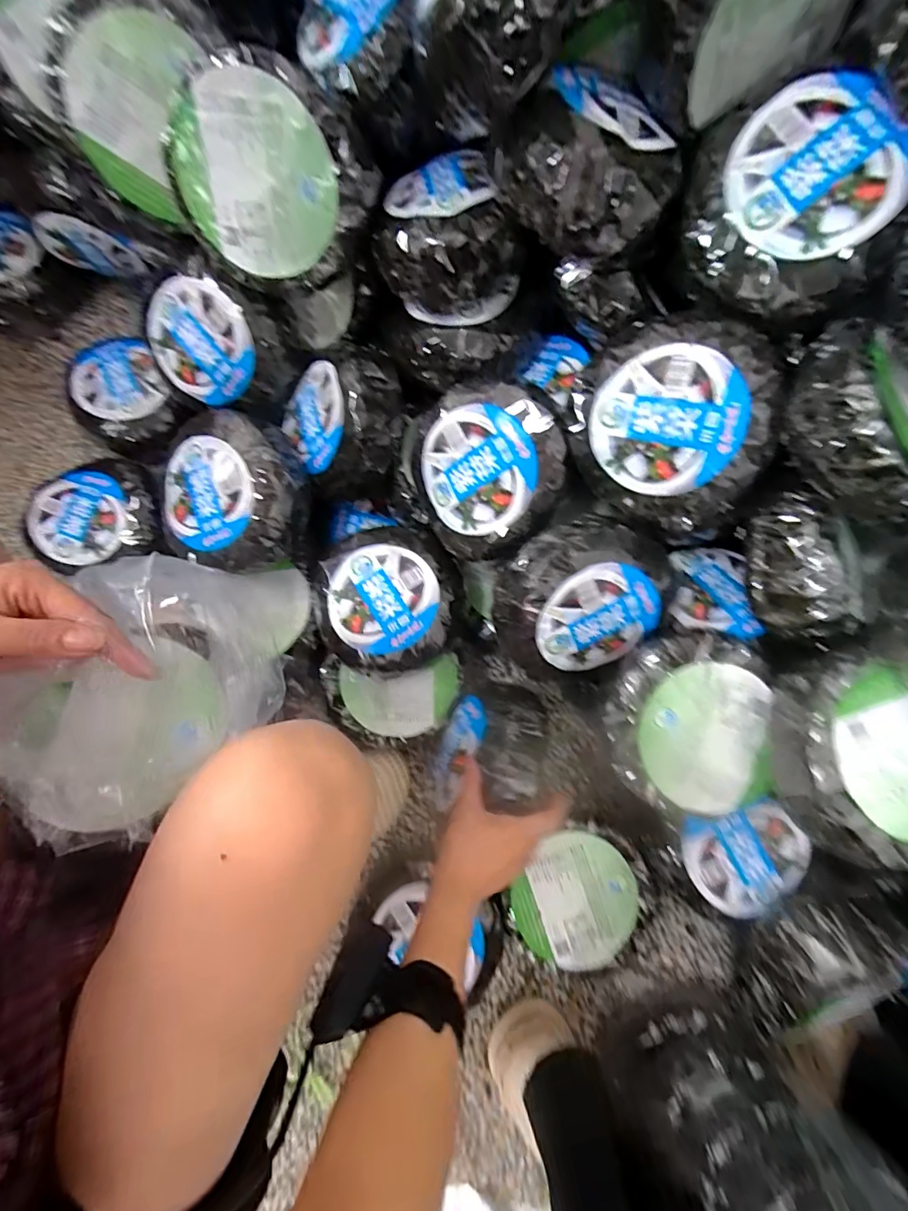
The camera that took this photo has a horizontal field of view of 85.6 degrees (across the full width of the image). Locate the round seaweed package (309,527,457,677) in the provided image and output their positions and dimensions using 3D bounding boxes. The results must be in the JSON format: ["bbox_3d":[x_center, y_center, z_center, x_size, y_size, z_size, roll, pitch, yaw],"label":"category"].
[{"bbox_3d":[-0.085,-0.006,0.594,0.162,0.043,0.172,-20,79,-6],"label":"round seaweed package"}]

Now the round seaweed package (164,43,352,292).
[{"bbox_3d":[-0.185,-0.411,0.480,0.174,0.170,0.054,-16,52,31],"label":"round seaweed package"}]

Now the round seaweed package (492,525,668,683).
[{"bbox_3d":[0.138,-0.002,0.541,0.183,0.079,0.175,-4,119,-7],"label":"round seaweed package"}]

